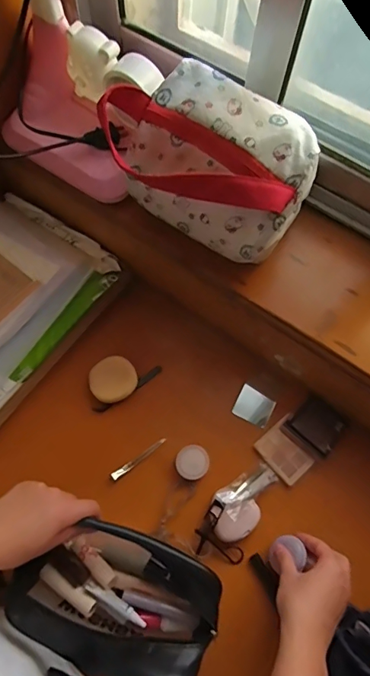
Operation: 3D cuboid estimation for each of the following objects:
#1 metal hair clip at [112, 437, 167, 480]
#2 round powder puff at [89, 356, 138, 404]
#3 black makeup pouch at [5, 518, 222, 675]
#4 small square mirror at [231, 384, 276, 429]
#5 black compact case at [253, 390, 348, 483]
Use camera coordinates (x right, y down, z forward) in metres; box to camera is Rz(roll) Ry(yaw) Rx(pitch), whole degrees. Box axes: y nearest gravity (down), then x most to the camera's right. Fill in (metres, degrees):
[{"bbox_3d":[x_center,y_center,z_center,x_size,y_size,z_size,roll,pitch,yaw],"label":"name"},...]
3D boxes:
[{"bbox_3d":[-0.061,0.162,0.611,0.084,0.010,0.010,-33,73,-14],"label":"metal hair clip"},{"bbox_3d":[-0.101,0.061,0.643,0.064,0.027,0.063,1,68,-2],"label":"round powder puff"},{"bbox_3d":[-0.072,0.271,0.487,0.209,0.090,0.121,17,69,4],"label":"black makeup pouch"},{"bbox_3d":[0.098,0.098,0.648,0.051,0.004,0.047,27,69,16],"label":"small square mirror"},{"bbox_3d":[0.181,0.123,0.632,0.068,0.015,0.074,42,72,13],"label":"black compact case"}]

